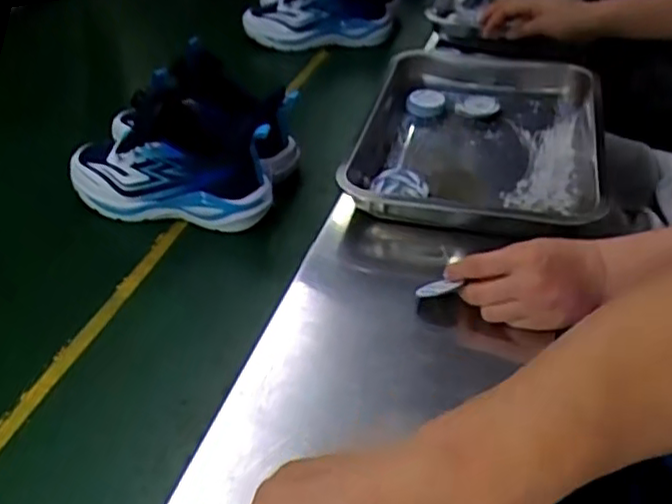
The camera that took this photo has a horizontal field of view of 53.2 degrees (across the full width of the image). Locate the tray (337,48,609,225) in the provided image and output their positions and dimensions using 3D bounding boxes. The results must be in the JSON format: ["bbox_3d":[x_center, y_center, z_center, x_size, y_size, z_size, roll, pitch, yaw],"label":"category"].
[{"bbox_3d":[0.161,-0.136,0.785,0.268,0.071,0.375,6,41,13],"label":"tray"}]

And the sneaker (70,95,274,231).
[{"bbox_3d":[-0.185,-0.105,0.755,0.239,0.136,0.096,10,40,13],"label":"sneaker"}]

